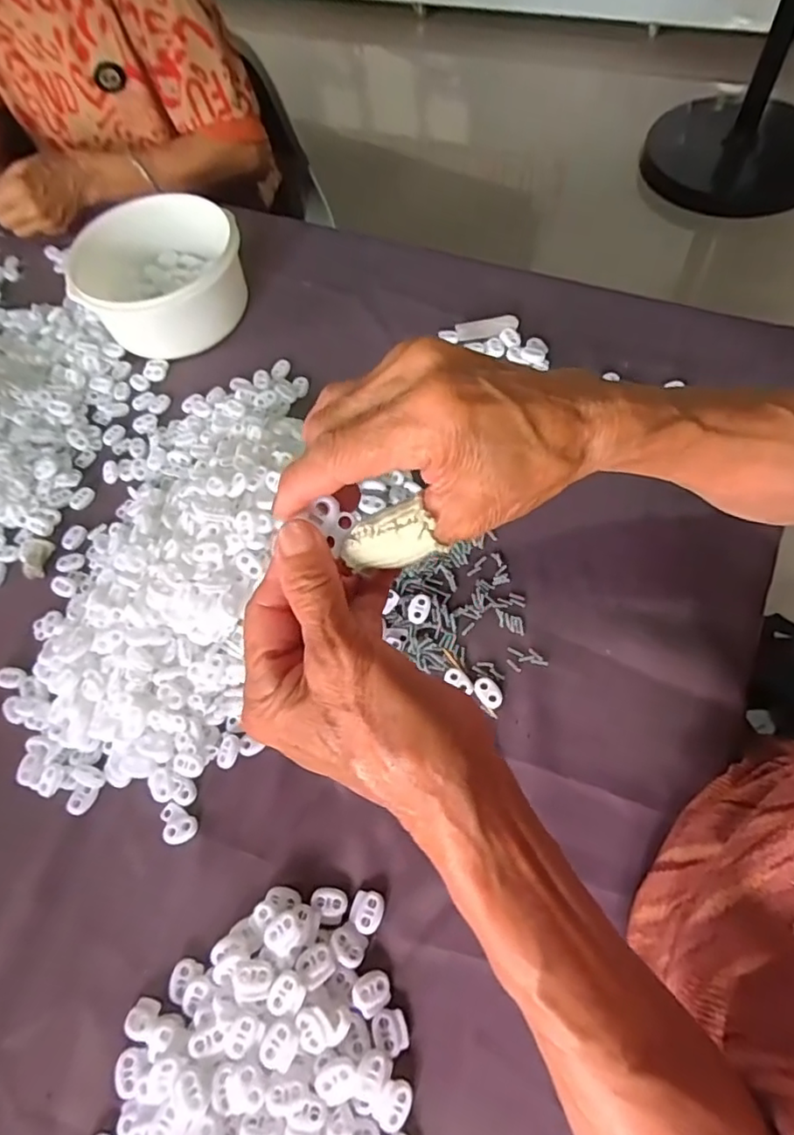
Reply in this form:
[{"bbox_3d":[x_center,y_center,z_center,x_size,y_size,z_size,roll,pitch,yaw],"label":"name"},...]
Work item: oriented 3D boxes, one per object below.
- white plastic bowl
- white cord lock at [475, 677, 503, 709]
[{"bbox_3d":[-0.227,-0.283,0.581,0.156,0.074,0.145,-2,63,5],"label":"white plastic bowl"},{"bbox_3d":[0.065,0.088,0.418,0.015,0.004,0.023,-33,65,-11],"label":"white cord lock"}]

